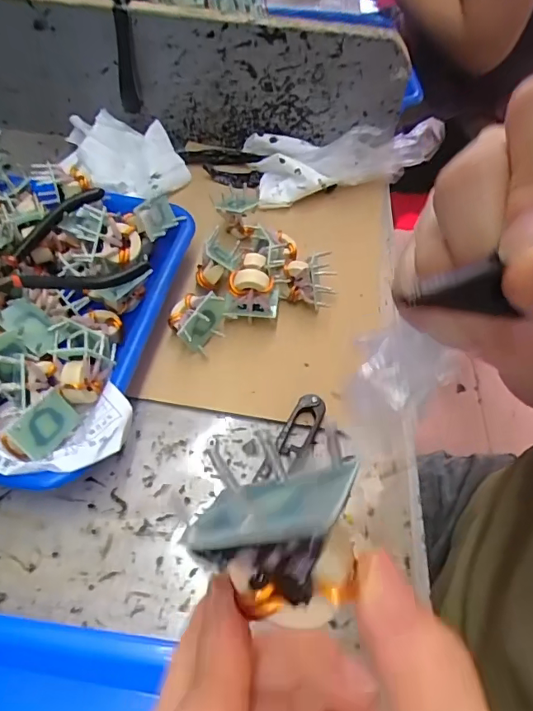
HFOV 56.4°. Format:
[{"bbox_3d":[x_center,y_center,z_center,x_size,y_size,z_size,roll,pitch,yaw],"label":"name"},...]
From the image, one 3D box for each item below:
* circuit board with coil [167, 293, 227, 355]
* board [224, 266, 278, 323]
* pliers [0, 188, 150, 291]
[{"bbox_3d":[-0.048,-0.027,0.357,0.038,0.030,0.032,-50,48,-4],"label":"circuit board with coil"},{"bbox_3d":[-0.010,-0.043,0.363,0.041,0.038,0.025,-6,54,-10],"label":"board"},{"bbox_3d":[-0.144,-0.059,0.331,0.110,0.034,0.079,-29,61,-24],"label":"pliers"}]

